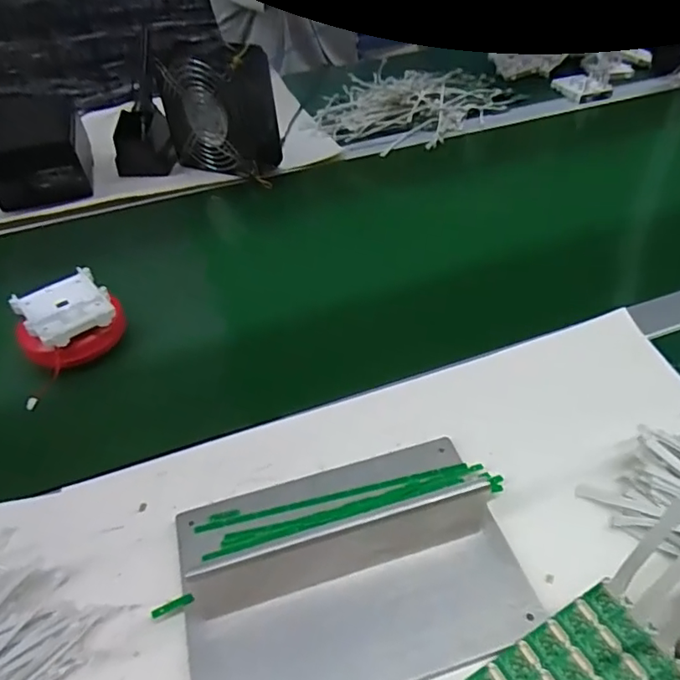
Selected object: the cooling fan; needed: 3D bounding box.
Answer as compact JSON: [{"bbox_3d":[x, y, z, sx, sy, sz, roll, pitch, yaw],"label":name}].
[{"bbox_3d":[-0.156,-0.302,0.728,0.142,0.144,0.085,32,54,32],"label":"cooling fan"}]

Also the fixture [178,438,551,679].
[{"bbox_3d":[0.006,0.126,0.330,0.197,0.047,0.137,-14,44,-11],"label":"fixture"}]

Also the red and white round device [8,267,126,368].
[{"bbox_3d":[-0.237,-0.013,0.487,0.085,0.053,0.081,-2,43,2],"label":"red and white round device"}]

